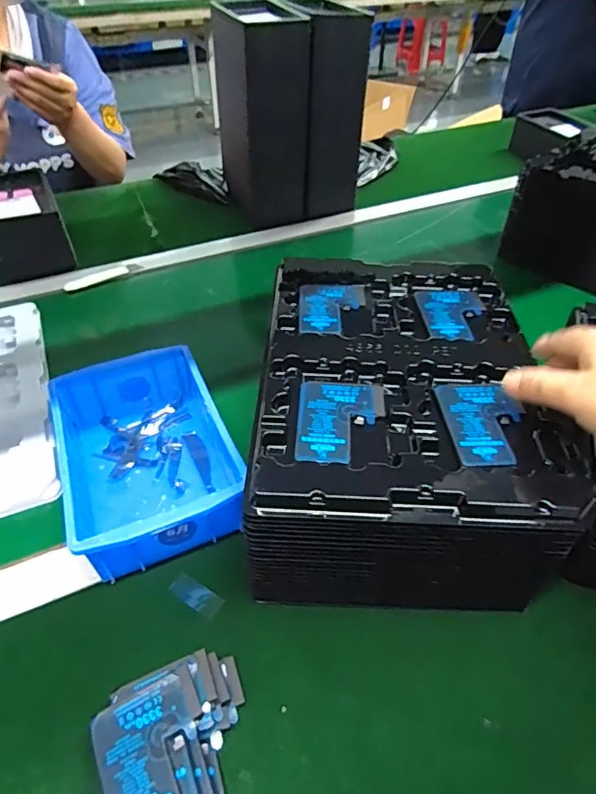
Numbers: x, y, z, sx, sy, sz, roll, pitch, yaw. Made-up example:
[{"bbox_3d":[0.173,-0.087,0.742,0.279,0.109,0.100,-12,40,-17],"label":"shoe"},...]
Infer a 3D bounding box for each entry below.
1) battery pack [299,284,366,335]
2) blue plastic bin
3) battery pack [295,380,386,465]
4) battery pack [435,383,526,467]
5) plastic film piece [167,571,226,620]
[{"bbox_3d":[0.032,-0.078,0.440,0.059,0.004,0.084,4,42,0],"label":"battery pack"},{"bbox_3d":[-0.134,0.043,0.431,0.130,0.061,0.200,-17,47,-17],"label":"blue plastic bin"},{"bbox_3d":[0.030,0.016,0.343,0.059,0.005,0.077,4,45,4],"label":"battery pack"},{"bbox_3d":[0.131,0.017,0.344,0.054,0.004,0.077,-1,45,-1],"label":"battery pack"},{"bbox_3d":[-0.077,0.150,0.375,0.041,0.004,0.018,25,43,20],"label":"plastic film piece"}]

